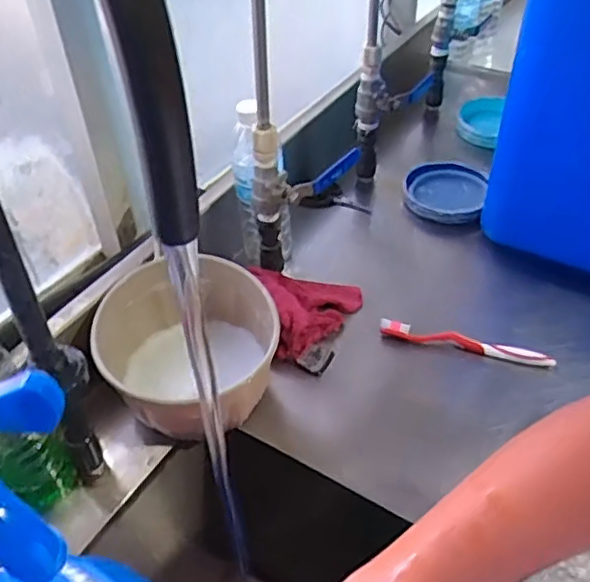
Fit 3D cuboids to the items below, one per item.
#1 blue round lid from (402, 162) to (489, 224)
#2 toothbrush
[{"bbox_3d":[0.207,-0.135,0.890,0.110,0.029,0.115,-2,44,1],"label":"blue round lid"},{"bbox_3d":[0.187,0.056,0.705,0.185,0.023,0.019,9,45,12],"label":"toothbrush"}]

